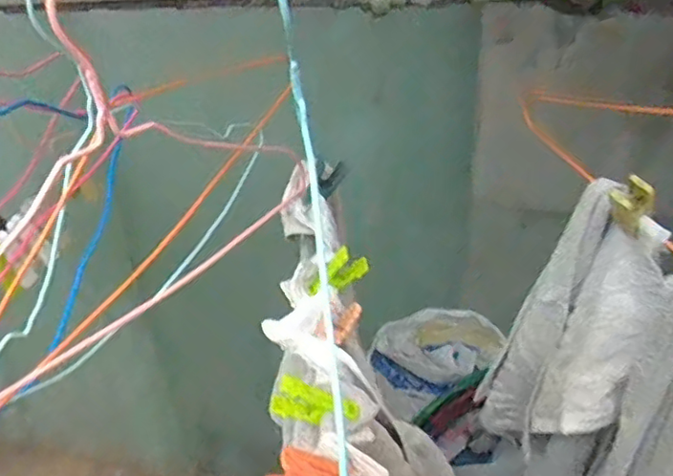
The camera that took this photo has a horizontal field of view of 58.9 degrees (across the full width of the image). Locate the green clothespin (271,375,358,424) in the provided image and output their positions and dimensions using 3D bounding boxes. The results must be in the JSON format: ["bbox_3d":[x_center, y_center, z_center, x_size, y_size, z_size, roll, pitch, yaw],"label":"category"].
[{"bbox_3d":[-0.015,0.115,0.415,0.060,0.021,0.020,11,41,2],"label":"green clothespin"}]

